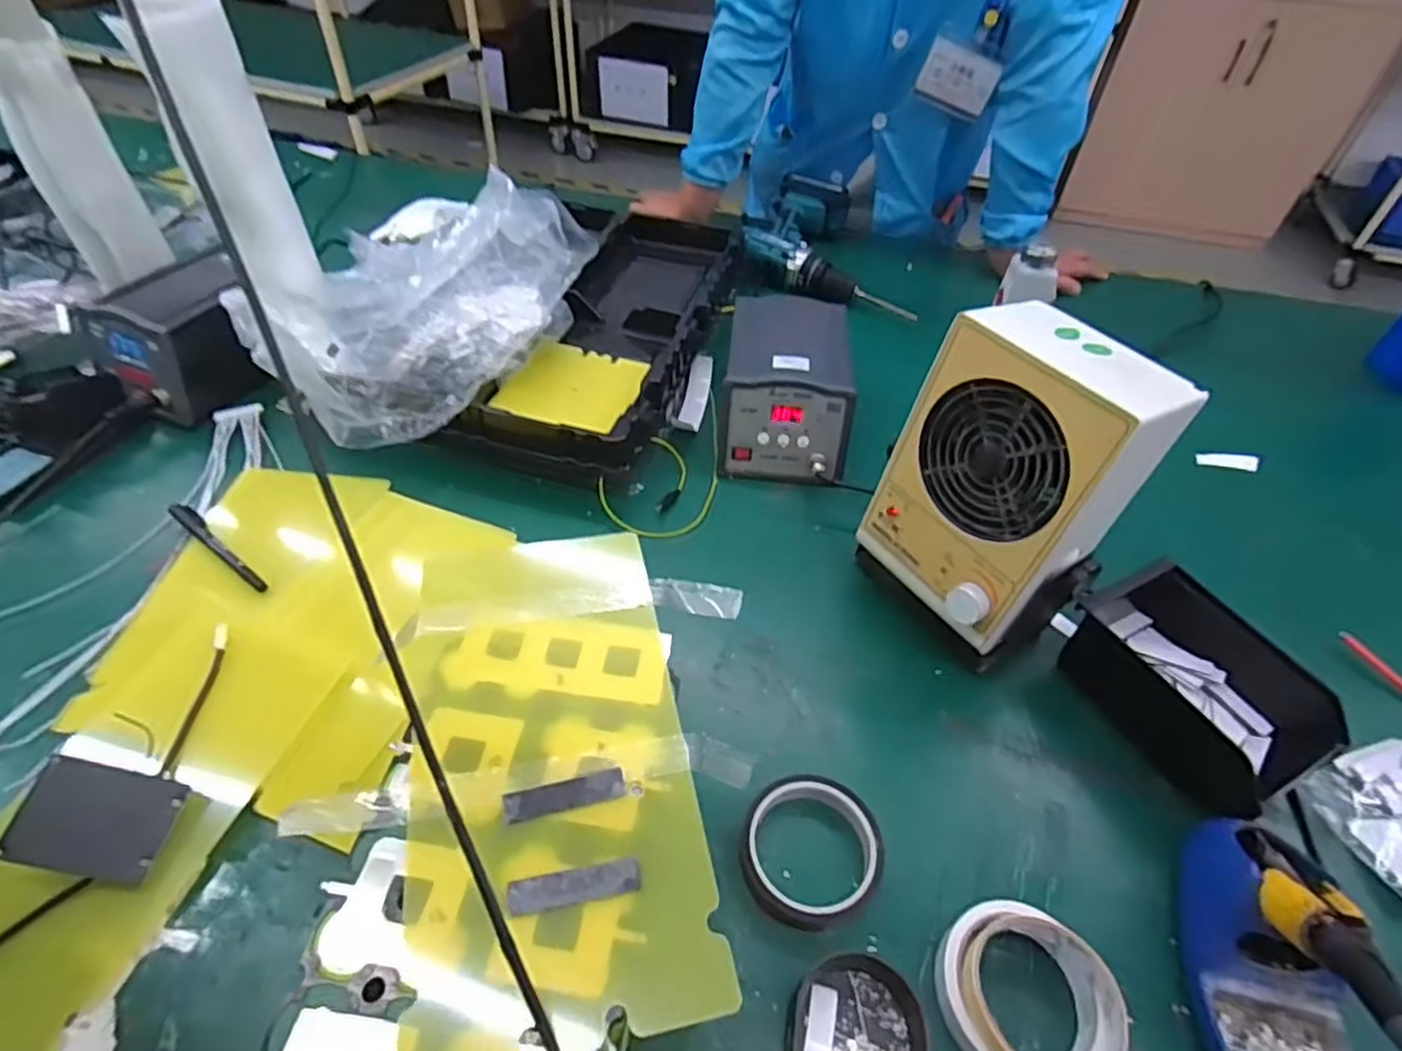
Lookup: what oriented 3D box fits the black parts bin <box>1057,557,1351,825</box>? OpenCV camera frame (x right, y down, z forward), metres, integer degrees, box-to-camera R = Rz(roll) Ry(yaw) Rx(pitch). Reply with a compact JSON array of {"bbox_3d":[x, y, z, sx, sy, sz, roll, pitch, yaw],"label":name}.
[{"bbox_3d":[0.377,0.122,0.539,0.119,0.065,0.167,-18,51,-18],"label":"black parts bin"}]

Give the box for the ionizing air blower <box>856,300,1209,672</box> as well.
[{"bbox_3d":[0.231,-0.020,0.540,0.139,0.247,0.162,-20,52,-20],"label":"ionizing air blower"}]

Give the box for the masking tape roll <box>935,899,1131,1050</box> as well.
[{"bbox_3d":[0.188,0.272,0.411,0.095,0.034,0.086,33,54,24],"label":"masking tape roll"}]

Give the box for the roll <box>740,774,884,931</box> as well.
[{"bbox_3d":[0.073,0.216,0.469,0.090,0.025,0.088,2,48,-2],"label":"roll"}]

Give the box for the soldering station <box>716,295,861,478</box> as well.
[{"bbox_3d":[0.091,-0.148,0.751,0.130,0.090,0.216,7,48,3],"label":"soldering station"}]

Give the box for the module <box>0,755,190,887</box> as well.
[{"bbox_3d":[-0.368,0.180,0.432,0.078,0.007,0.059,21,58,-15],"label":"module"}]

